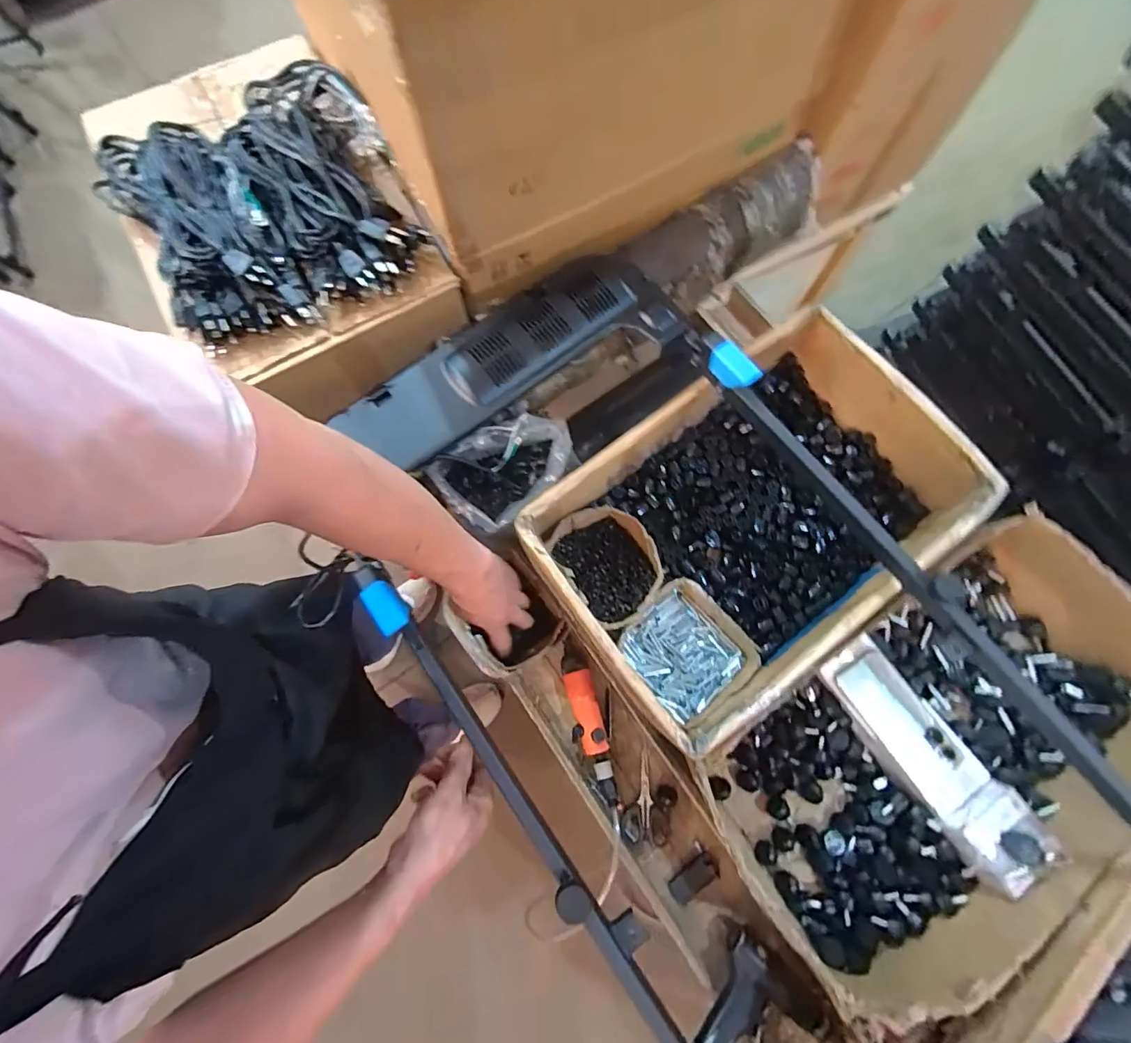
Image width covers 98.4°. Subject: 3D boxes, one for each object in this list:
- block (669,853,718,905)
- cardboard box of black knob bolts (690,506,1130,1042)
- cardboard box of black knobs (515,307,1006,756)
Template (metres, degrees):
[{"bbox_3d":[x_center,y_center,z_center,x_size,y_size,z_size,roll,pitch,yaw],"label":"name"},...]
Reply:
[{"bbox_3d":[0.180,0.500,0.680,0.072,0.012,0.032,-35,76,-8],"label":"block"},{"bbox_3d":[0.470,0.281,0.619,0.589,0.135,0.337,-33,76,-7],"label":"cardboard box of black knob bolts"},{"bbox_3d":[0.247,0.000,0.669,0.522,0.163,0.344,-36,76,-8],"label":"cardboard box of black knobs"}]

